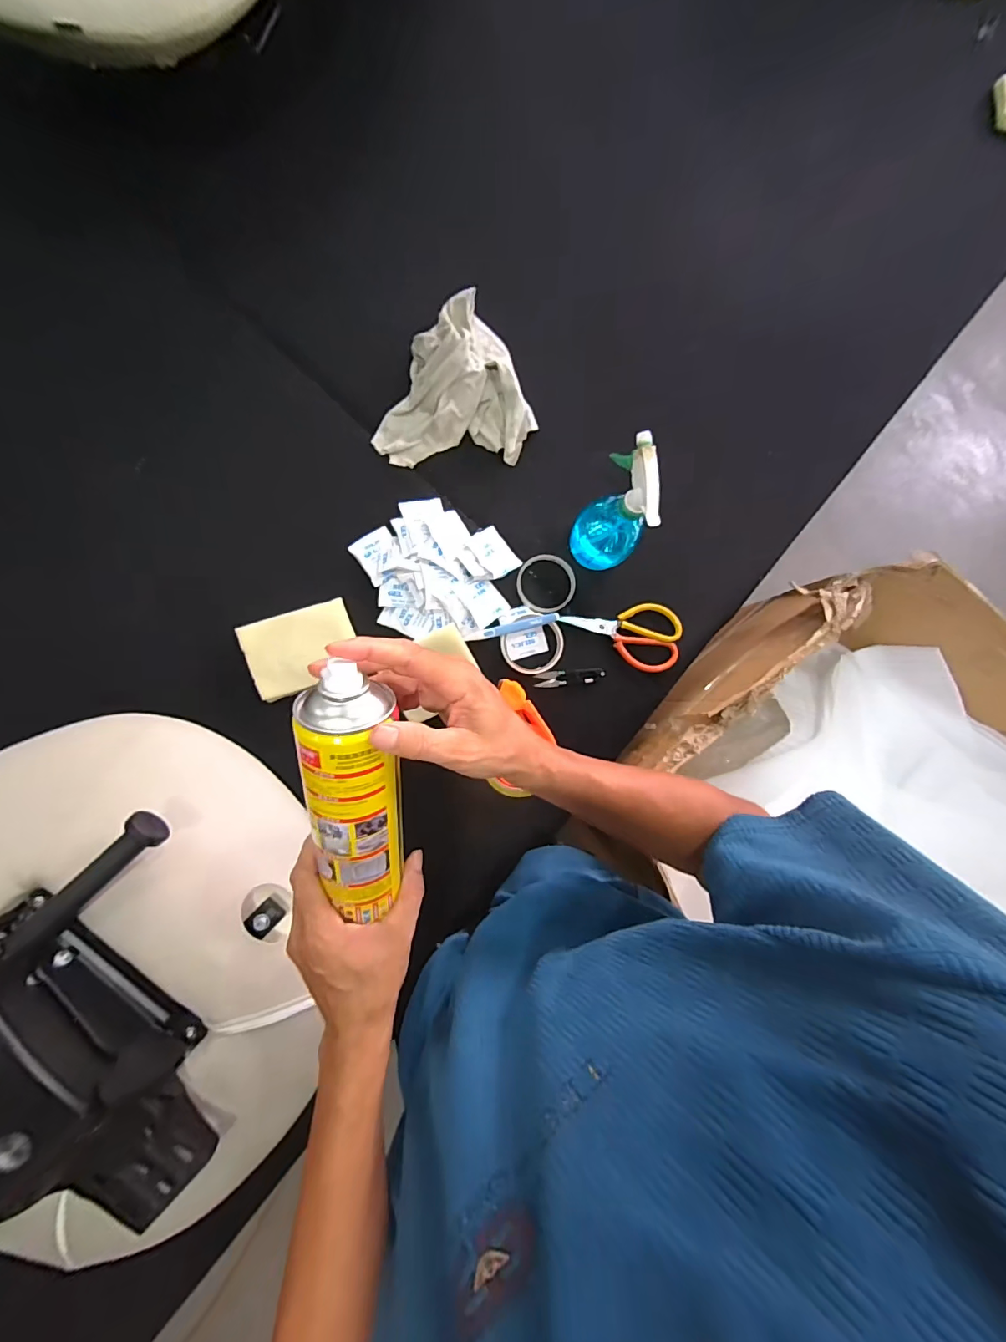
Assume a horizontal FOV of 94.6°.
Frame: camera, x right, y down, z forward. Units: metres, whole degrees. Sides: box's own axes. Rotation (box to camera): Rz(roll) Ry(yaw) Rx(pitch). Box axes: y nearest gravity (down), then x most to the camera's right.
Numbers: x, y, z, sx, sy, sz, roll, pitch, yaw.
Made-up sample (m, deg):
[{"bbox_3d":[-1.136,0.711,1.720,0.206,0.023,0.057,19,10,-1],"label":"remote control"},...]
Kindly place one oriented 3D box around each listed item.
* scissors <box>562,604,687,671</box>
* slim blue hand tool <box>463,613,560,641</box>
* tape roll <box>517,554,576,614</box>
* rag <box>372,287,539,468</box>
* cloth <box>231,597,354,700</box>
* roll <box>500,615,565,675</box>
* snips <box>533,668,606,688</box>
[{"bbox_3d":[0.173,-0.048,0.670,0.174,0.016,0.094,1,85,-8],"label":"scissors"},{"bbox_3d":[0.013,-0.060,0.645,0.135,0.011,0.015,-14,87,-9],"label":"slim blue hand tool"},{"bbox_3d":[0.063,-0.126,0.662,0.085,0.020,0.085,1,85,-8],"label":"tape roll"},{"bbox_3d":[-0.049,-0.392,0.654,0.191,0.052,0.239,22,82,-5],"label":"rag"},{"bbox_3d":[-0.261,-0.029,0.603,0.133,0.014,0.102,-21,88,-9],"label":"cloth"},{"bbox_3d":[0.041,-0.036,0.653,0.086,0.013,0.083,1,85,-8],"label":"roll"},{"bbox_3d":[0.096,0.009,0.663,0.098,0.014,0.022,-6,86,-8],"label":"snips"}]

